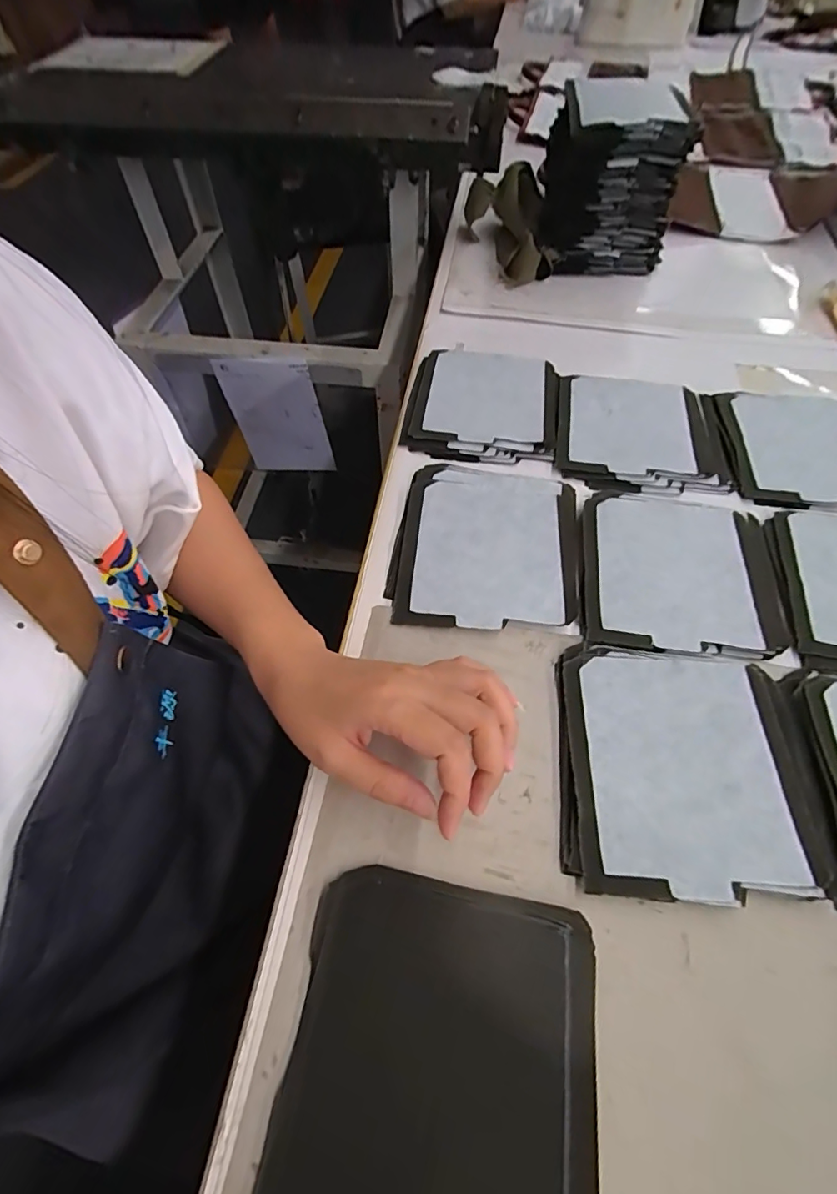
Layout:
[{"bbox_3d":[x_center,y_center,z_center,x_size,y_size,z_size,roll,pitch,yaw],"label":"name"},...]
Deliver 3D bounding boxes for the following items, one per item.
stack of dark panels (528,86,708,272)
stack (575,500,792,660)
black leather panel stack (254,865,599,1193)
[{"bbox_3d":[0.217,-0.465,0.581,0.149,0.138,0.116,2,57,1],"label":"stack of dark panels"},{"bbox_3d":[0.190,-0.021,0.372,0.135,0.010,0.140,6,58,4],"label":"stack"},{"bbox_3d":[0.010,0.208,0.223,0.135,0.005,0.137,8,58,4],"label":"black leather panel stack"}]

